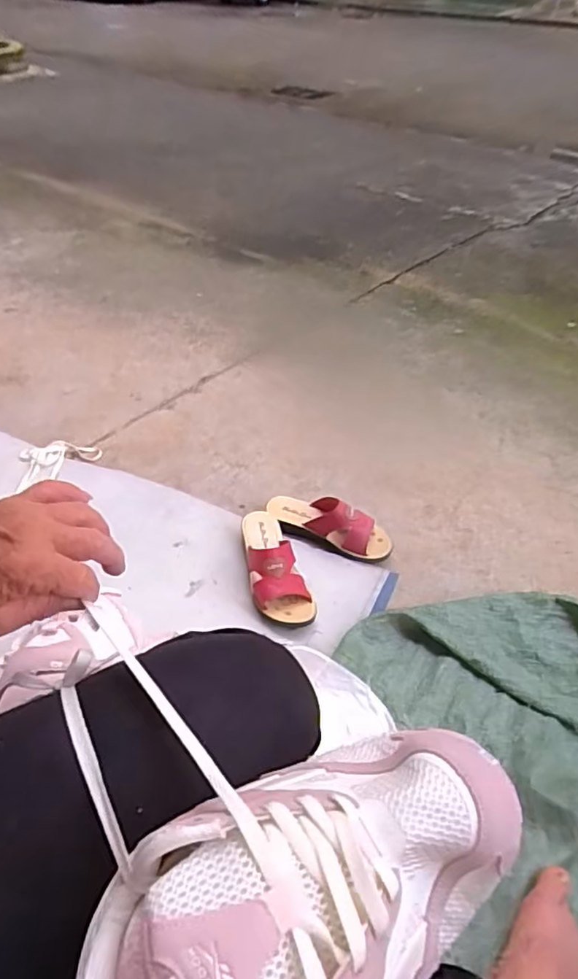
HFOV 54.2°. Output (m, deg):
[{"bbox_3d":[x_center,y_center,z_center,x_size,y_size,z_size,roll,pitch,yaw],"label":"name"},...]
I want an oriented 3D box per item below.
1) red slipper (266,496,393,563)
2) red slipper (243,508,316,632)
[{"bbox_3d":[0.070,0.057,0.981,0.225,0.076,0.082,18,48,17],"label":"red slipper"},{"bbox_3d":[-0.030,0.116,0.901,0.084,0.076,0.226,-13,47,-14],"label":"red slipper"}]

